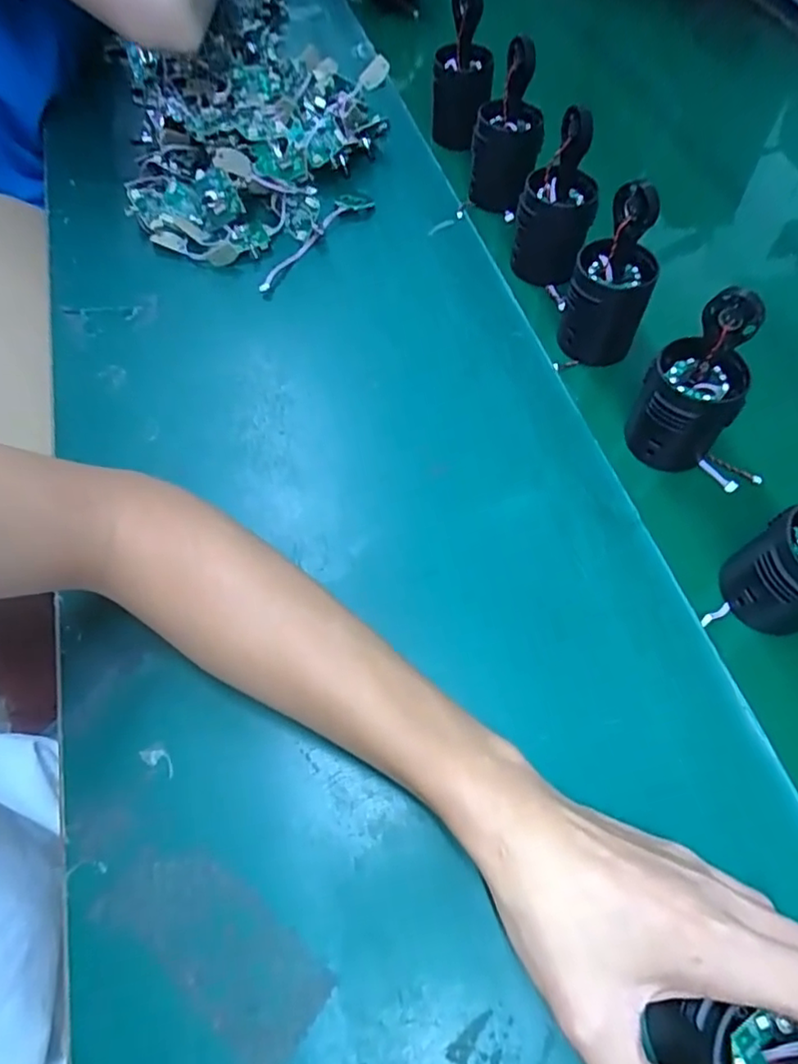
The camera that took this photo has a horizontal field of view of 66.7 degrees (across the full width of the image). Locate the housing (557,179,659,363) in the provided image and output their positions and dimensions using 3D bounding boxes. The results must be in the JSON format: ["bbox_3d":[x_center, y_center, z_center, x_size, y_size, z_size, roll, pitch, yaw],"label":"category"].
[{"bbox_3d":[0.149,-0.175,0.417,0.054,0.113,0.052,0,61,0],"label":"housing"}]

